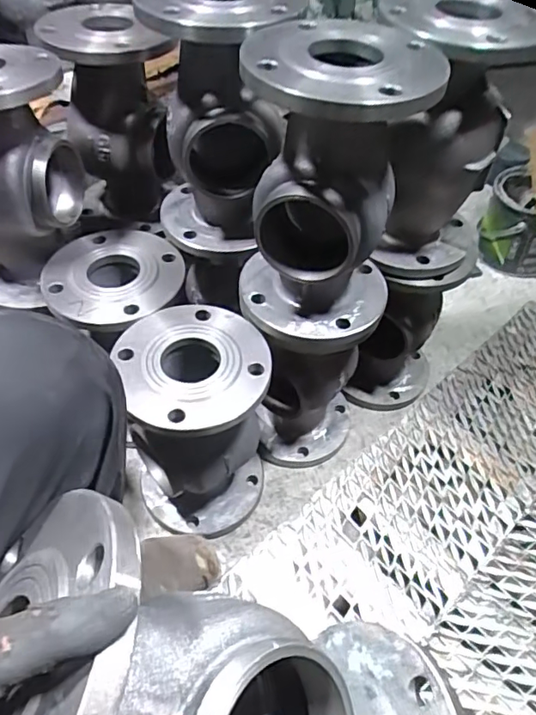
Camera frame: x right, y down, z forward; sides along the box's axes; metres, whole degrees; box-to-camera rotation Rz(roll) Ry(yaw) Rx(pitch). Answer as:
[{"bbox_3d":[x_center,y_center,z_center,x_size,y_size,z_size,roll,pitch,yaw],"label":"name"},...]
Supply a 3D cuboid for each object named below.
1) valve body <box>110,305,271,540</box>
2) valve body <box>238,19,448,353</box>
[{"bbox_3d":[-0.089,0.090,0.704,0.165,0.269,0.170,1,49,-1],"label":"valve body"},{"bbox_3d":[0.056,-0.177,0.582,0.177,0.272,0.174,-7,49,-7],"label":"valve body"}]

